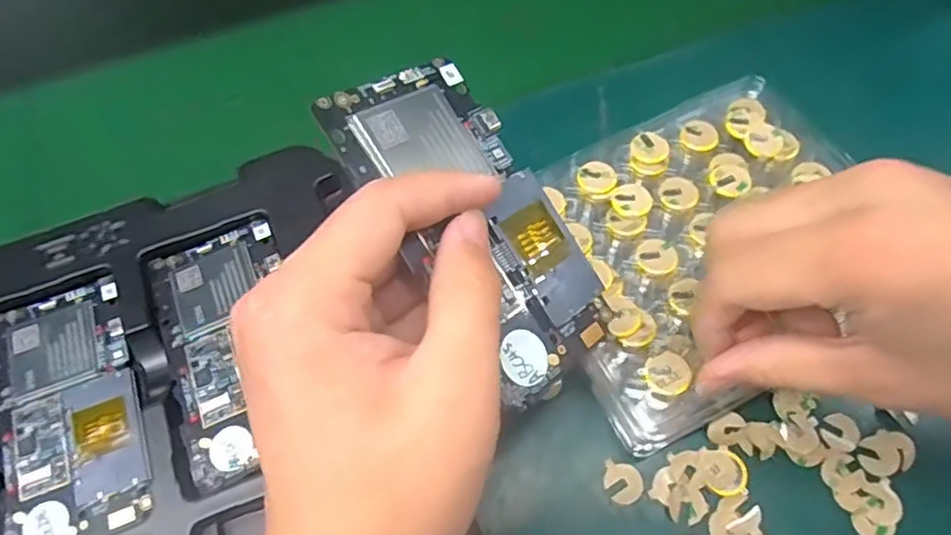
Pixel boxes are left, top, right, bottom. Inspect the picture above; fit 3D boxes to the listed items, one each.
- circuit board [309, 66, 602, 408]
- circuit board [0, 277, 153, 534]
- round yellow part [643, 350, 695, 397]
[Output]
[{"bbox_3d":[0.001,-0.016,0.231,0.071,0.011,0.128,-27,87,-38],"label":"circuit board"},{"bbox_3d":[-0.196,0.068,0.307,0.067,0.005,0.126,-19,64,-8],"label":"circuit board"},{"bbox_3d":[0.083,0.046,0.277,0.019,0.007,0.019,-1,63,2],"label":"round yellow part"}]

